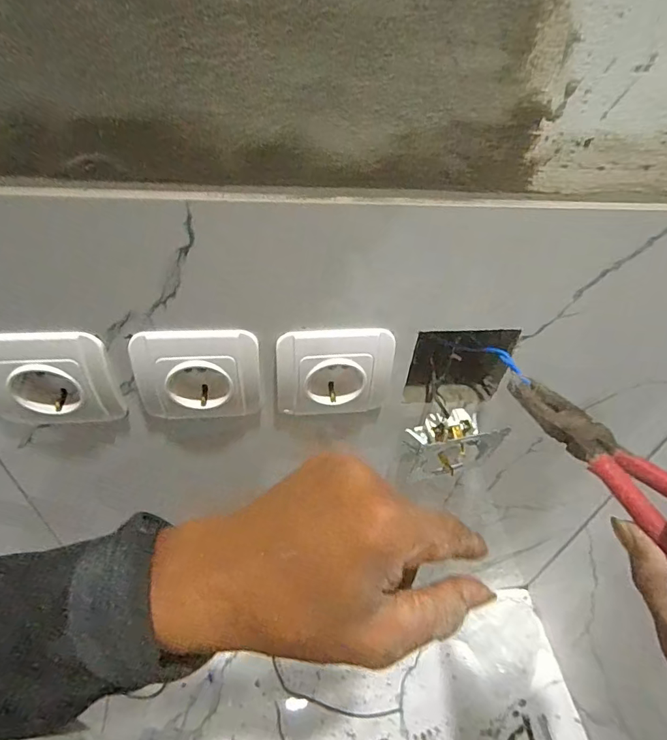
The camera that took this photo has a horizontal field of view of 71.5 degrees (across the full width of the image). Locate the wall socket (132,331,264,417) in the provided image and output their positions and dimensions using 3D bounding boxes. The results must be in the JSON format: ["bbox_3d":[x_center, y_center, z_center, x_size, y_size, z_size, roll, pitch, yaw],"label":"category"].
[{"bbox_3d":[-0.089,0.000,0.312,0.077,0.073,0.023,-3,44,-9],"label":"wall socket"}]

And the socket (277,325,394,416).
[{"bbox_3d":[0.000,0.001,0.324,0.077,0.072,0.022,-4,44,-10],"label":"socket"}]

